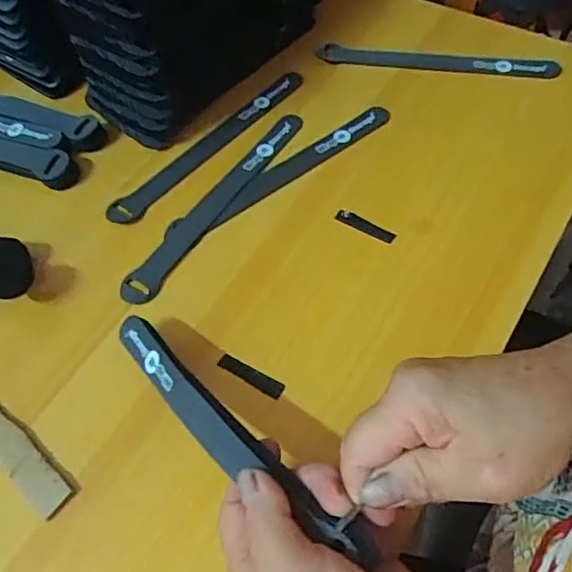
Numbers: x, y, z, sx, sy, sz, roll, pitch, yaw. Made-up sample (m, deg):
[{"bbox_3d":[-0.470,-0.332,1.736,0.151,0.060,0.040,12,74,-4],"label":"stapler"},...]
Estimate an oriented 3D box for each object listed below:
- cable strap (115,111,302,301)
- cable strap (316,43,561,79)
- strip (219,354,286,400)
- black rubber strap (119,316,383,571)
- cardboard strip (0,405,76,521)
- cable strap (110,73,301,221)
[{"bbox_3d":[-0.047,-0.061,0.419,0.020,0.004,0.192,31,66,20],"label":"cable strap"},{"bbox_3d":[0.122,-0.185,0.479,0.189,0.008,0.018,7,60,8],"label":"cable strap"},{"bbox_3d":[-0.022,0.055,0.357,0.044,0.004,0.010,26,64,18],"label":"strip"},{"bbox_3d":[-0.035,0.069,0.298,0.025,0.017,0.196,-42,51,-19],"label":"black rubber strap"},{"bbox_3d":[-0.157,0.097,0.340,0.088,0.005,0.022,35,67,22],"label":"cardboard strip"},{"bbox_3d":[-0.056,-0.109,0.450,0.192,0.006,0.024,-41,65,-19],"label":"cable strap"}]

